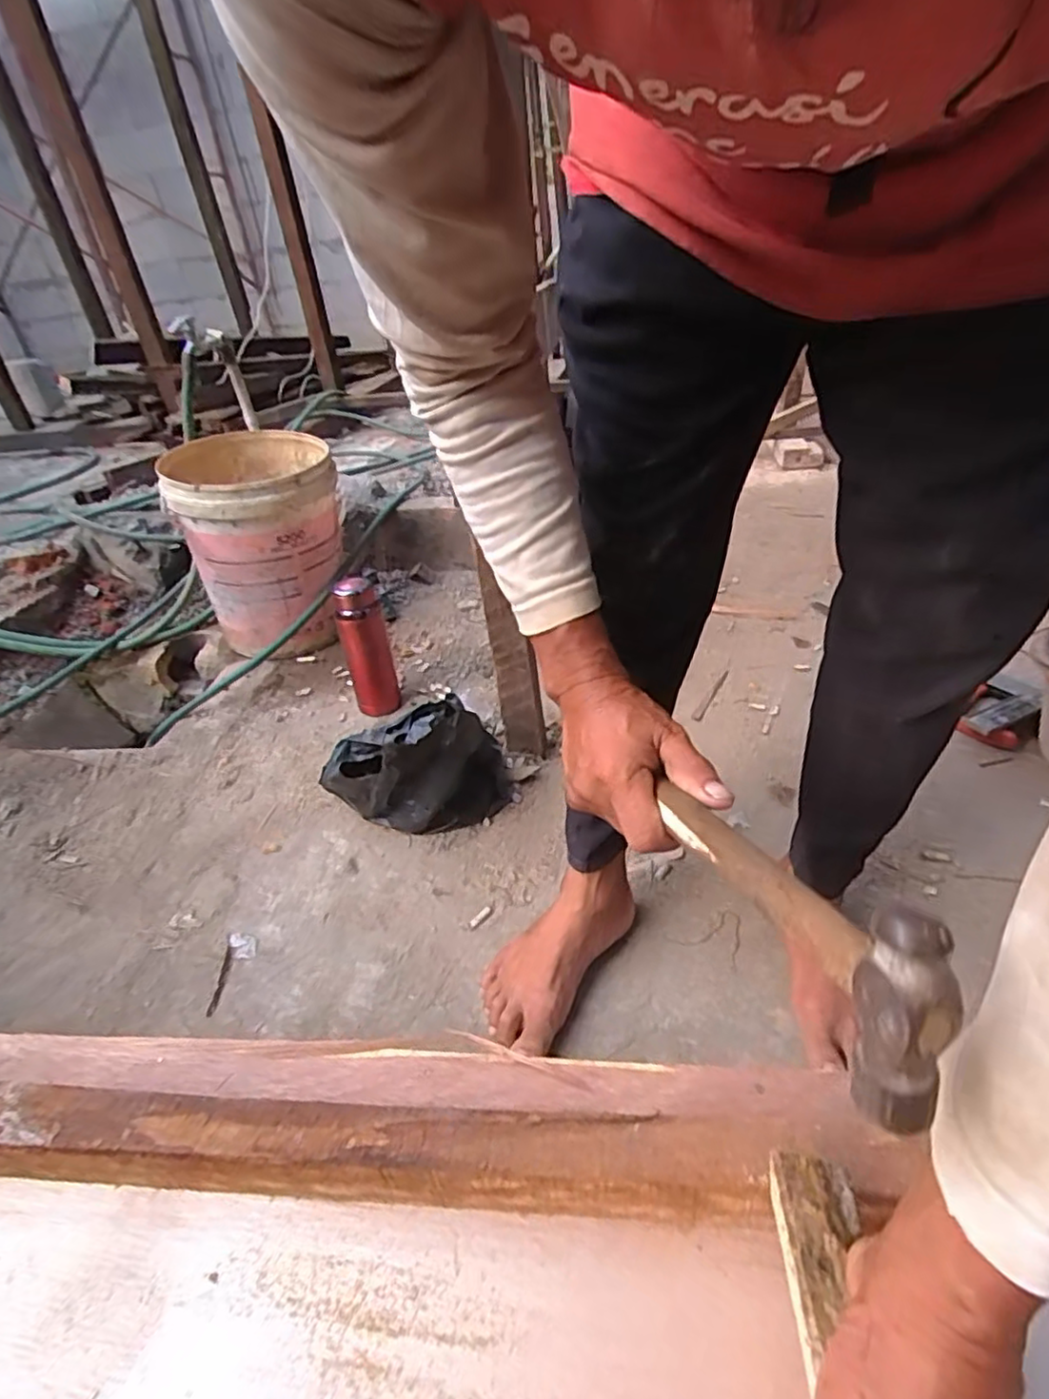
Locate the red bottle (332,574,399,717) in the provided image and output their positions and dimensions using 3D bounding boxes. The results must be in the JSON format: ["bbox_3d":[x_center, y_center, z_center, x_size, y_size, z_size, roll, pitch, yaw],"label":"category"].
[{"bbox_3d":[-0.269,-0.087,1.101,0.071,0.240,0.063,-15,36,-11],"label":"red bottle"}]

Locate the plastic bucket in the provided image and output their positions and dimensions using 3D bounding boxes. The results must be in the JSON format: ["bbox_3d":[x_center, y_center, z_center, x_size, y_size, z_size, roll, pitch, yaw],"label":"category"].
[{"bbox_3d":[-0.514,-0.319,1.319,0.288,0.361,0.322,-18,37,-16],"label":"plastic bucket"}]

